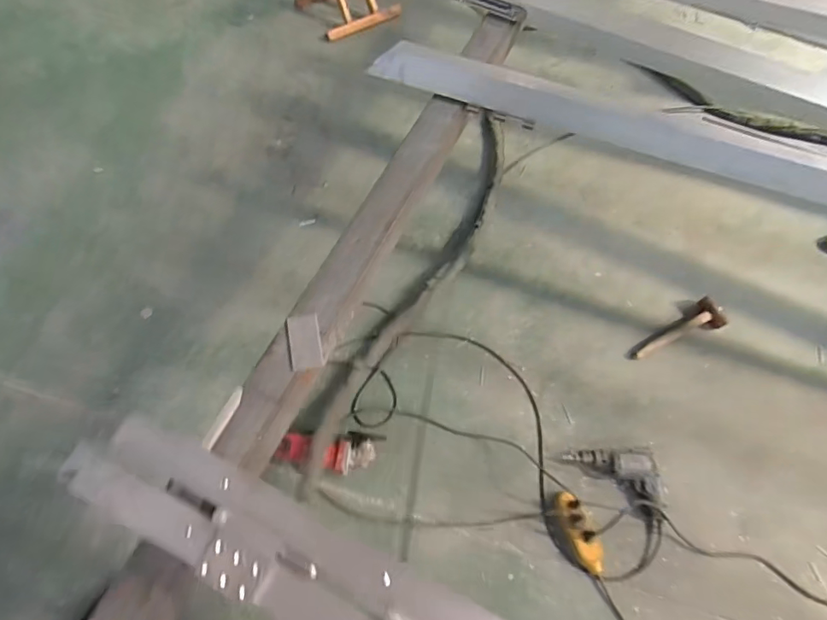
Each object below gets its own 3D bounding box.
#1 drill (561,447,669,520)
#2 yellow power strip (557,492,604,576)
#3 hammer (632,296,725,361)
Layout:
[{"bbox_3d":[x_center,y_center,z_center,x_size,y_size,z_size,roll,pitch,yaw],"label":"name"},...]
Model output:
[{"bbox_3d":[0.466,0.396,1.184,0.209,0.059,0.152,0,62,-2],"label":"drill"},{"bbox_3d":[0.368,0.486,1.132,0.064,0.048,0.176,-19,64,-12],"label":"yellow power strip"},{"bbox_3d":[0.694,0.061,1.365,0.276,0.036,0.087,-29,66,-1],"label":"hammer"}]

